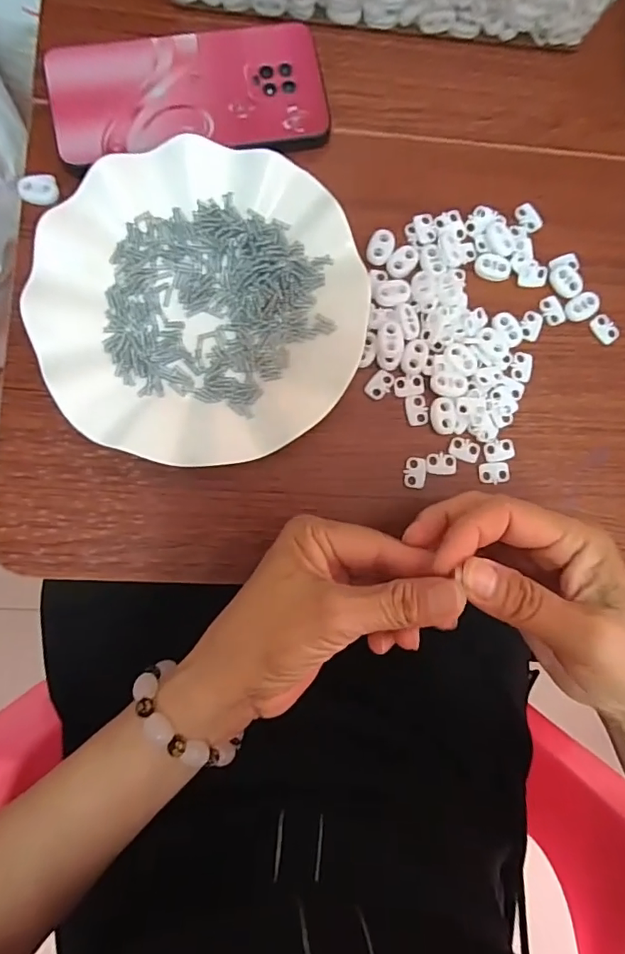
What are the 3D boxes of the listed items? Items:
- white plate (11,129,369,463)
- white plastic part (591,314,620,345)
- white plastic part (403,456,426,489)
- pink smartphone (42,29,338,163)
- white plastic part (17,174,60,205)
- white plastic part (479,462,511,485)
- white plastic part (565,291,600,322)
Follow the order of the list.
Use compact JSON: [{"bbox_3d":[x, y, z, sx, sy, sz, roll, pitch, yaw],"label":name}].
[{"bbox_3d":[-0.063,-0.101,0.294,0.180,0.023,0.182,0,85,-4],"label":"white plate"},{"bbox_3d":[0.188,-0.095,0.326,0.013,0.004,0.020,-44,90,-6],"label":"white plastic part"},{"bbox_3d":[0.062,-0.002,0.308,0.013,0.004,0.019,5,85,-4],"label":"white plastic part"},{"bbox_3d":[-0.074,-0.234,0.310,0.162,0.008,0.078,-11,86,-5],"label":"pink smartphone"},{"bbox_3d":[-0.164,-0.173,0.304,0.021,0.004,0.018,-3,86,-4],"label":"white plastic part"},{"bbox_3d":[0.112,-0.003,0.311,0.019,0.004,0.013,-4,86,-4],"label":"white plastic part"},{"bbox_3d":[0.172,-0.108,0.324,0.022,0.006,0.015,-28,88,-6],"label":"white plastic part"}]

